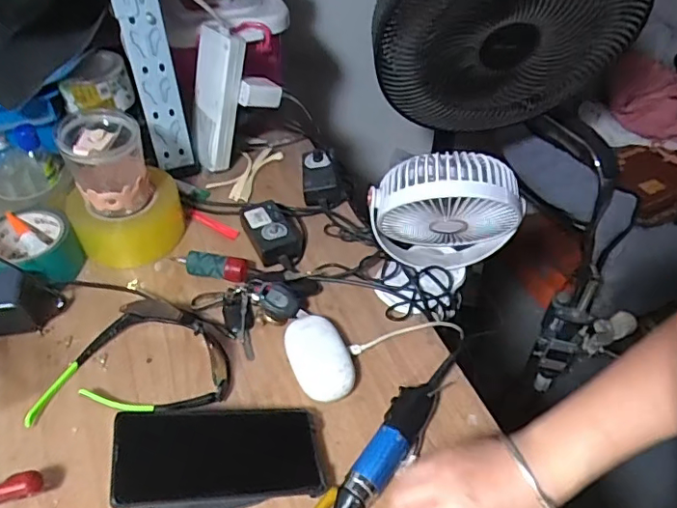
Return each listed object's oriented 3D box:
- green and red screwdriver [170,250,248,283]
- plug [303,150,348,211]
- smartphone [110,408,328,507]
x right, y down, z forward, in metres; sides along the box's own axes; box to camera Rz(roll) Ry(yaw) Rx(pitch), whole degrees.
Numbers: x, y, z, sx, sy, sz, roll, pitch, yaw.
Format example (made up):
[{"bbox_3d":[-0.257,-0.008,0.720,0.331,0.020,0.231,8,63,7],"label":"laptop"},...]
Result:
[{"bbox_3d":[-0.152,0.015,0.646,0.093,0.029,0.024,9,46,11],"label":"green and red screwdriver"},{"bbox_3d":[-0.021,-0.101,0.756,0.056,0.036,0.095,-4,45,-3],"label":"plug"},{"bbox_3d":[-0.094,0.162,0.452,0.167,0.011,0.074,7,41,-23],"label":"smartphone"}]

